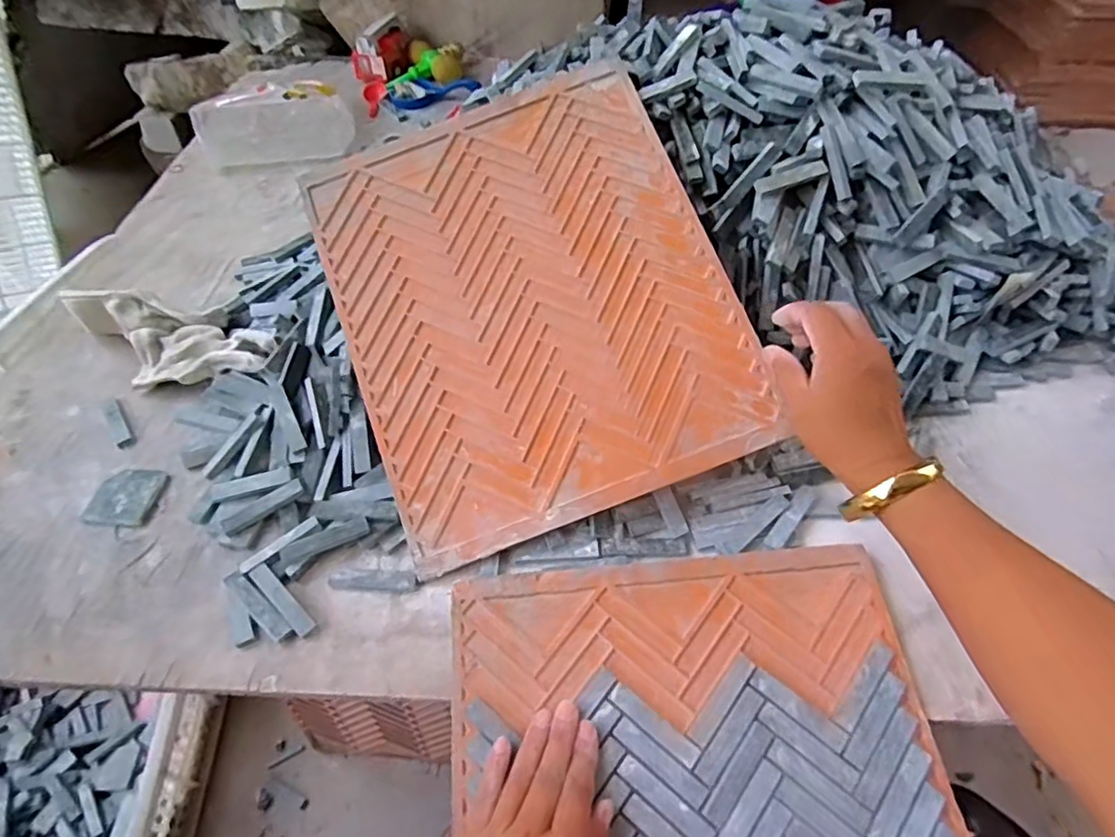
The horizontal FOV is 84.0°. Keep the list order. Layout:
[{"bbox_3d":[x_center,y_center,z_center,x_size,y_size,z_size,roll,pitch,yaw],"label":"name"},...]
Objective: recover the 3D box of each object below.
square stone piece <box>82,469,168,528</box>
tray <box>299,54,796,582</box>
[{"bbox_3d":[-0.347,0.062,0.498,0.049,0.007,0.052,9,54,8],"label":"square stone piece"},{"bbox_3d":[-0.022,-0.093,0.482,0.284,0.007,0.342,-21,78,0],"label":"tray"}]

